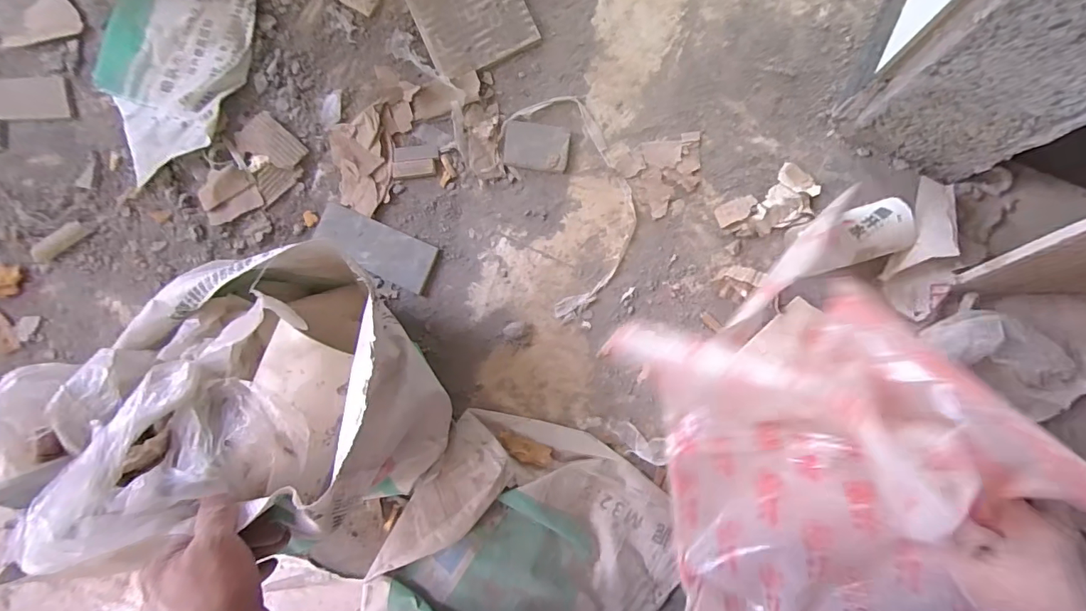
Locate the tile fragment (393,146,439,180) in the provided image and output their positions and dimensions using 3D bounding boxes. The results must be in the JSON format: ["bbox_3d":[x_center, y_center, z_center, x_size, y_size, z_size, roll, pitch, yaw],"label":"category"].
[{"bbox_3d":[-0.169,-0.190,0.640,0.061,0.005,0.041,-4,87,8],"label":"tile fragment"}]

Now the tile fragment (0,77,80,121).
[{"bbox_3d":[-0.752,-0.291,0.683,0.176,0.014,0.061,-3,87,-5],"label":"tile fragment"}]

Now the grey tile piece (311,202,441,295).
[{"bbox_3d":[-0.223,-0.077,0.641,0.164,0.012,0.065,24,82,1],"label":"grey tile piece"}]

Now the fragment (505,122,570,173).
[{"bbox_3d":[-0.008,-0.202,0.619,0.082,0.014,0.055,9,89,8],"label":"fragment"}]

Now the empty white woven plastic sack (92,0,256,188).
[{"bbox_3d":[-0.513,-0.320,0.658,0.226,0.033,0.274,8,89,8],"label":"empty white woven plastic sack"}]

